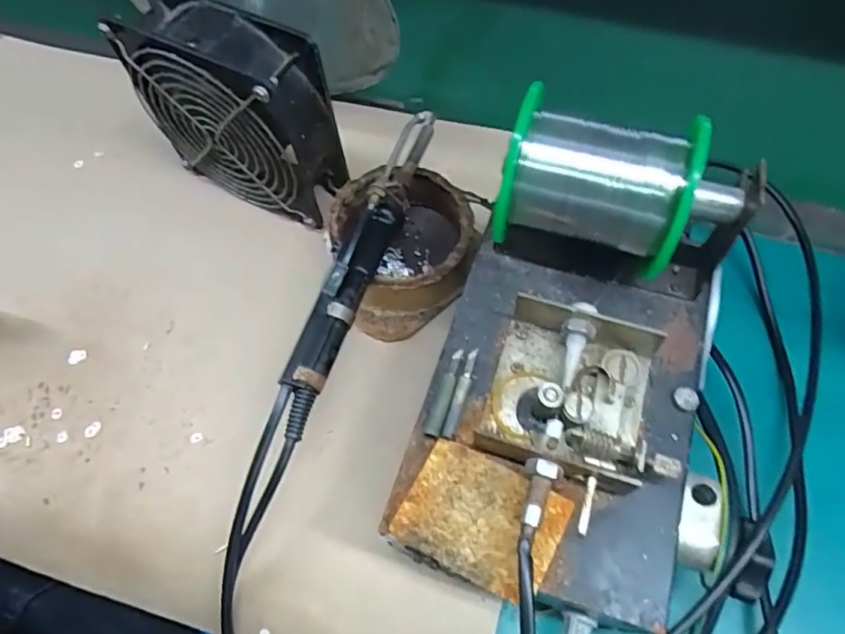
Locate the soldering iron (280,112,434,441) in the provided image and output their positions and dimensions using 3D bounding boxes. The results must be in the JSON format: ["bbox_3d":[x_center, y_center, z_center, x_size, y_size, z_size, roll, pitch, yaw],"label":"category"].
[{"bbox_3d":[-0.032,-0.035,0.303,0.020,0.023,0.200,17,64,12],"label":"soldering iron"}]

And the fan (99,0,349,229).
[{"bbox_3d":[-0.108,-0.120,0.343,0.121,0.120,0.044,24,67,15],"label":"fan"}]

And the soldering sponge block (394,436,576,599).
[{"bbox_3d":[0.023,0.078,0.219,0.058,0.004,0.045,23,65,15],"label":"soldering sponge block"}]

